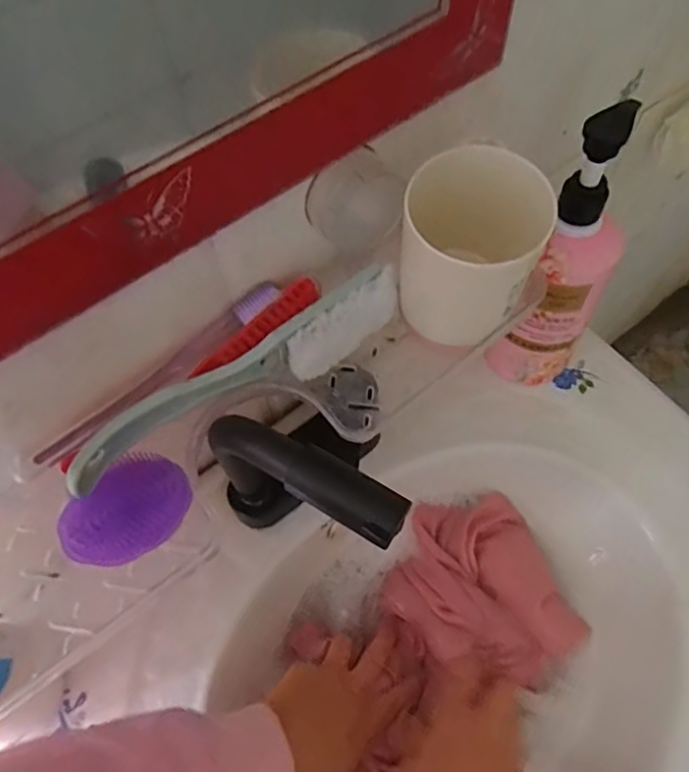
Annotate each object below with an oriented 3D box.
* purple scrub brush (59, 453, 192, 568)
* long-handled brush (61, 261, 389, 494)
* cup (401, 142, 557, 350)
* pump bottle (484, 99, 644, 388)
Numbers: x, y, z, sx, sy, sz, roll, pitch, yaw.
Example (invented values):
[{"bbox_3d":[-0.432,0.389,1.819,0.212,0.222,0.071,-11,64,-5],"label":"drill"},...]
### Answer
[{"bbox_3d":[-0.123,0.070,0.341,0.059,0.020,0.070,35,69,18],"label":"purple scrub brush"},{"bbox_3d":[-0.060,-0.003,0.366,0.225,0.037,0.030,-34,66,-15],"label":"long-handled brush"},{"bbox_3d":[0.077,-0.083,0.362,0.077,0.095,0.082,-1,62,2],"label":"cup"},{"bbox_3d":[0.171,-0.087,0.461,0.067,0.225,0.083,35,69,18],"label":"pump bottle"}]

